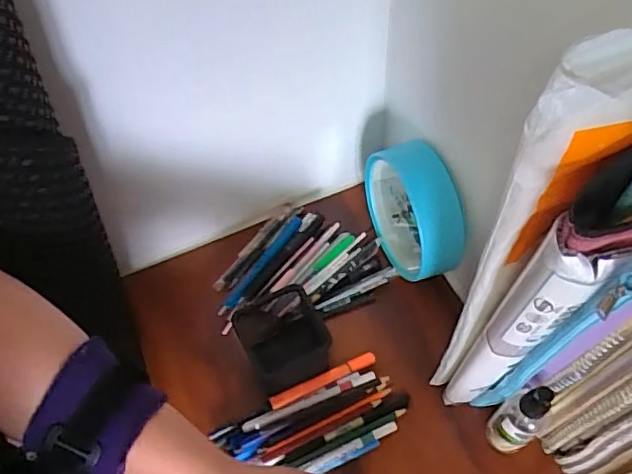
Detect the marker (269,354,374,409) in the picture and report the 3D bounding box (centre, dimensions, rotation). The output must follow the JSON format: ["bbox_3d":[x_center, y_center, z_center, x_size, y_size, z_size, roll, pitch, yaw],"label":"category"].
[{"bbox_3d":[0.009,0.152,0.590,0.121,0.016,0.014,-23,58,-11],"label":"marker"}]

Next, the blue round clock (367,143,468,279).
[{"bbox_3d":[0.116,-0.025,0.632,0.070,0.123,0.134,-23,58,-11],"label":"blue round clock"}]

